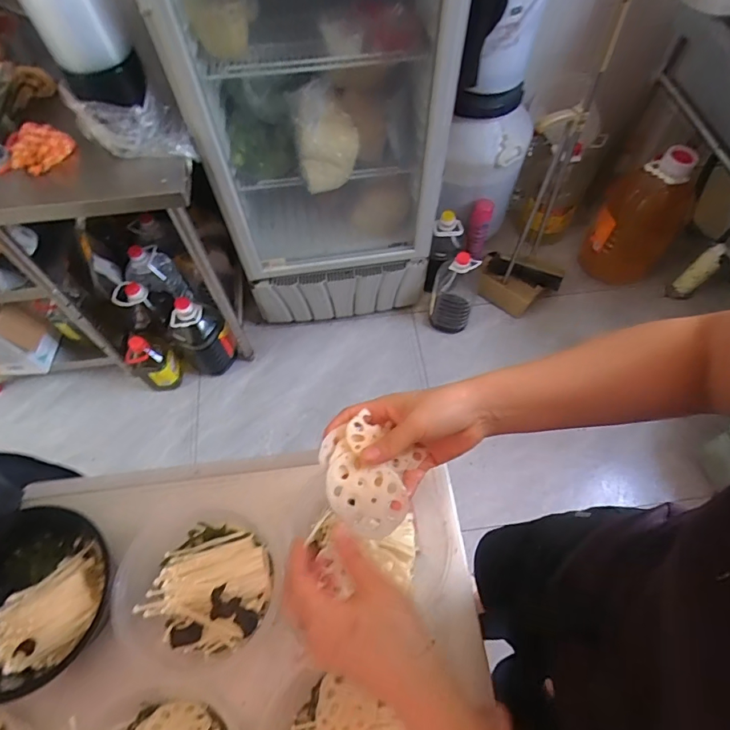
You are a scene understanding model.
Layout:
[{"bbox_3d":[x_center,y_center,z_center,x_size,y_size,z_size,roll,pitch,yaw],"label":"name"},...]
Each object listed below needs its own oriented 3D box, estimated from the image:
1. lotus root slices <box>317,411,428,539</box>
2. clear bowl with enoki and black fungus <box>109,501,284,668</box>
[{"bbox_3d":[0.001,0.100,0.406,0.090,0.015,0.086,32,68,-9],"label":"lotus root slices"},{"bbox_3d":[-0.172,0.229,0.476,0.153,0.079,0.146,14,63,8],"label":"clear bowl with enoki and black fungus"}]

